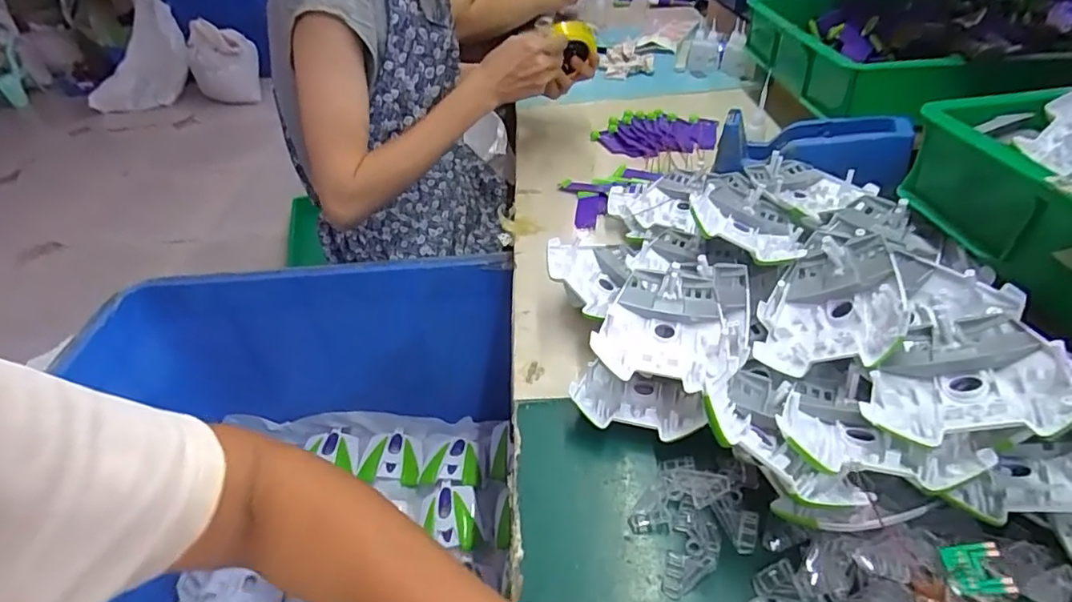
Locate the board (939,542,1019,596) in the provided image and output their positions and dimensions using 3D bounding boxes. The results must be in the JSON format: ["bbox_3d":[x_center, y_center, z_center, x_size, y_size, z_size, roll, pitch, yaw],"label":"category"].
[{"bbox_3d":[0.229,0.141,0.290,0.027,0.006,0.026,-8,37,21],"label":"board"}]

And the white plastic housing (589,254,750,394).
[{"bbox_3d":[0.113,0.014,0.440,0.106,0.034,0.127,12,43,20],"label":"white plastic housing"}]

